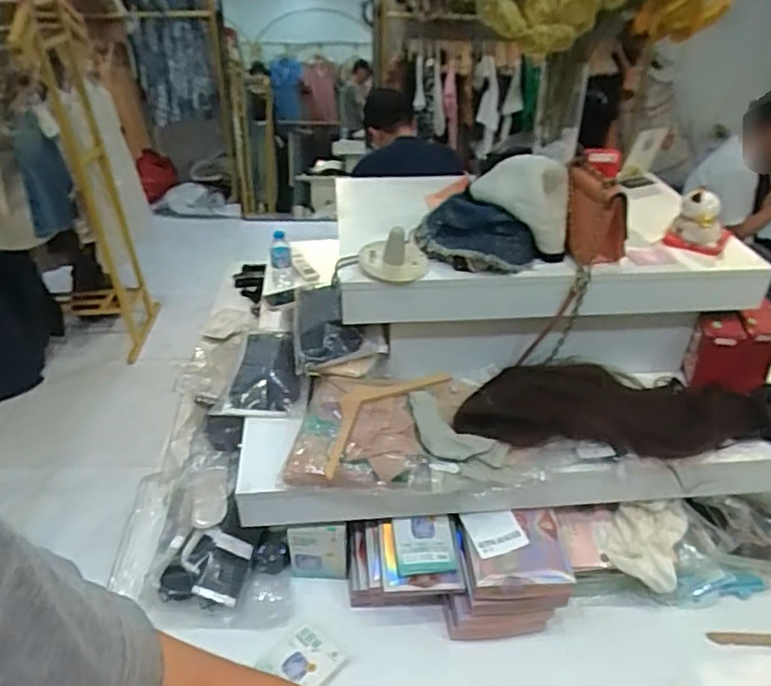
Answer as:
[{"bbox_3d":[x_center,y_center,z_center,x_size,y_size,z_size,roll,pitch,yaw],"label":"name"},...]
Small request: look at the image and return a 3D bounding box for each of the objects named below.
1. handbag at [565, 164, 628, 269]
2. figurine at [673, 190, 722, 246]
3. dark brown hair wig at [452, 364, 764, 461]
[{"bbox_3d":[0.378,-0.224,1.106,0.113,0.149,0.098,12,36,16],"label":"handbag"},{"bbox_3d":[0.587,-0.234,1.143,0.078,0.111,0.061,18,38,24],"label":"figurine"},{"bbox_3d":[0.447,0.134,1.253,0.595,0.057,0.211,4,35,5],"label":"dark brown hair wig"}]

